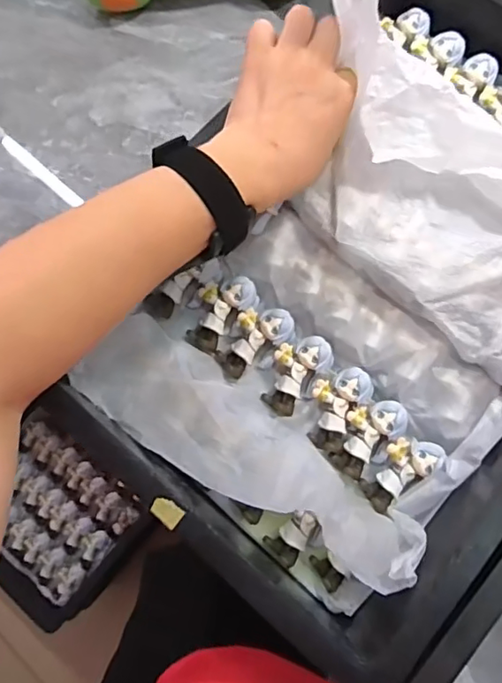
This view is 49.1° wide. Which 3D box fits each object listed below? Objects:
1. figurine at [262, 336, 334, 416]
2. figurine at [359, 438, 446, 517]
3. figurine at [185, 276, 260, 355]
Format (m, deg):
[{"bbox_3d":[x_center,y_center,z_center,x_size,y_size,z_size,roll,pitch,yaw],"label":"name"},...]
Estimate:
[{"bbox_3d":[0.032,0.024,0.412,0.037,0.026,0.061,37,79,9],"label":"figurine"},{"bbox_3d":[0.106,0.091,0.389,0.062,0.020,0.032,-40,79,-9],"label":"figurine"},{"bbox_3d":[-0.025,-0.023,0.422,0.039,0.023,0.062,36,78,9],"label":"figurine"}]

